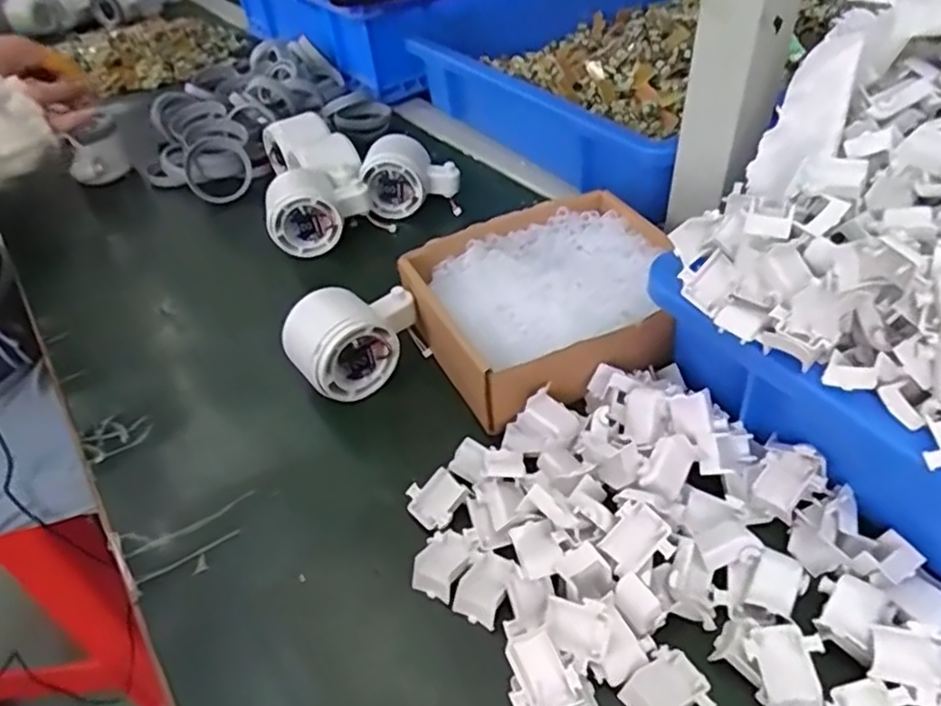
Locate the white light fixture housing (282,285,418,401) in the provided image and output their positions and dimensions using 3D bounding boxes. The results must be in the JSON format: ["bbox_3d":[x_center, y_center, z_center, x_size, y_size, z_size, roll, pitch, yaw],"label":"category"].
[{"bbox_3d":[-0.072,-0.011,0.419,0.082,0.060,0.050,-30,48,-23],"label":"white light fixture housing"}]

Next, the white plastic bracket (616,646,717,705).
[{"bbox_3d":[0.082,0.141,0.274,0.032,0.008,0.028,-26,46,-20],"label":"white plastic bracket"}]

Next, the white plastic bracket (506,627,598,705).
[{"bbox_3d":[0.030,0.137,0.277,0.030,0.012,0.038,-33,58,-2],"label":"white plastic bracket"}]

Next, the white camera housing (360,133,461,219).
[{"bbox_3d":[-0.052,-0.153,0.574,0.082,0.059,0.050,-14,43,-8],"label":"white camera housing"}]

